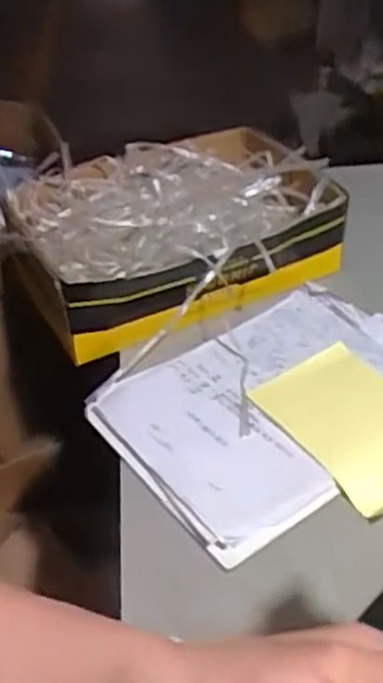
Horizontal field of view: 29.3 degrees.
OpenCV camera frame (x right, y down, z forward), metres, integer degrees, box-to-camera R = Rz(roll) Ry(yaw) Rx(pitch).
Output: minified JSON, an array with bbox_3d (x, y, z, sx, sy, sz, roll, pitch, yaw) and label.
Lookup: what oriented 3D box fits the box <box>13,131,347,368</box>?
[{"bbox_3d":[-0.022,-0.142,0.869,0.342,0.105,0.273,-21,42,-20],"label":"box"}]

